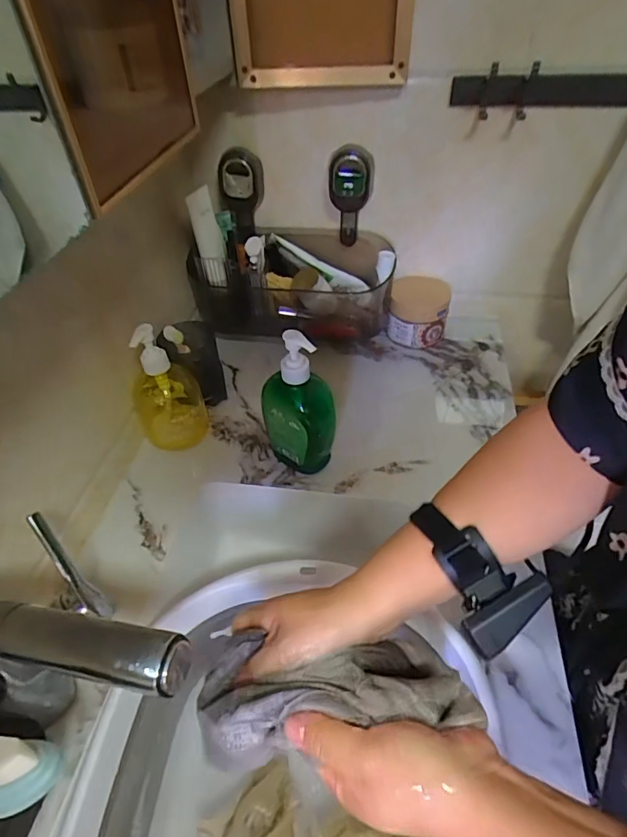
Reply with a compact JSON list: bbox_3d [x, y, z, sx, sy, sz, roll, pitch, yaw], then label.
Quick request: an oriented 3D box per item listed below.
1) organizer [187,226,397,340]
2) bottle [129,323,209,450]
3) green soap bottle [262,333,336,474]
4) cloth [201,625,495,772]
[{"bbox_3d":[-0.029,-0.206,0.755,0.299,0.158,0.131,4,45,8],"label":"organizer"},{"bbox_3d":[-0.192,-0.041,0.600,0.089,0.163,0.083,-17,46,-14],"label":"bottle"},{"bbox_3d":[-0.017,-0.014,0.547,0.080,0.185,0.060,-21,47,-17],"label":"green soap bottle"},{"bbox_3d":[0.011,0.185,0.327,0.183,0.072,0.075,-9,45,3],"label":"cloth"}]

